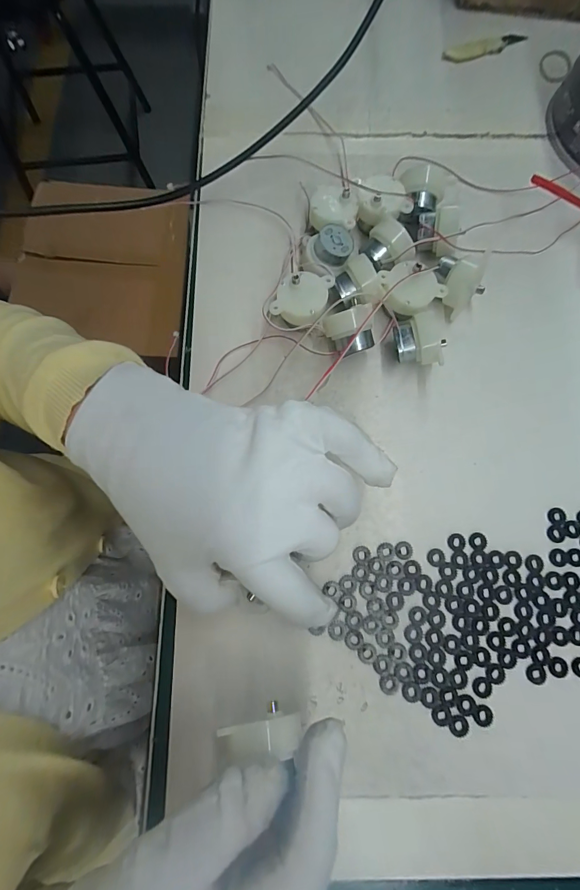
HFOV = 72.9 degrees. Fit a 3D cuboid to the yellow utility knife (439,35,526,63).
[{"bbox_3d":[0.164,-0.334,0.329,0.076,0.004,0.015,-20,78,-5],"label":"yellow utility knife"}]

